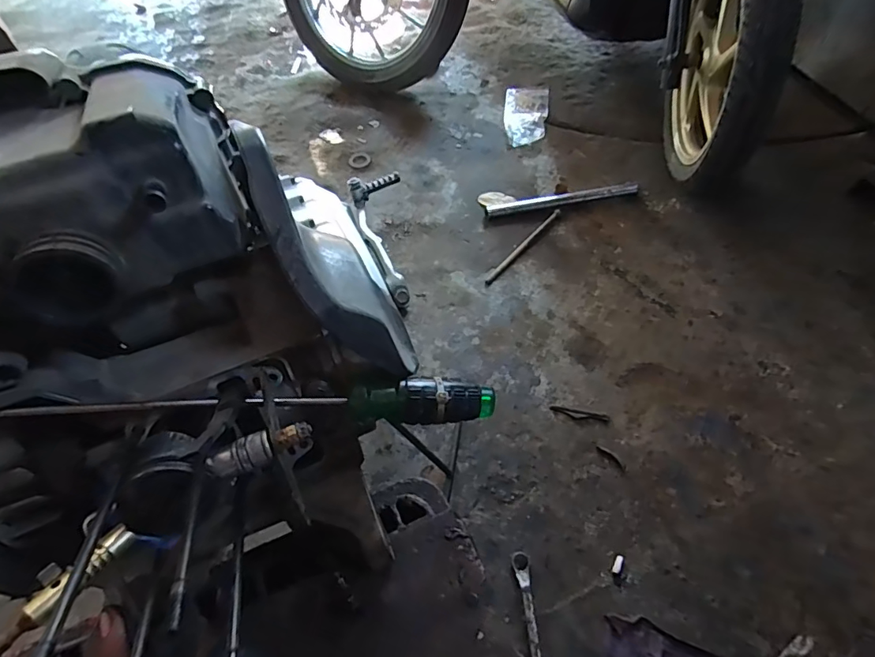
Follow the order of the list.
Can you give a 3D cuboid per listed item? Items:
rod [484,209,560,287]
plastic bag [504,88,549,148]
[{"bbox_3d":[0.178,-0.171,0.989,0.012,0.012,0.246,36,65,24],"label":"rod"},{"bbox_3d":[0.227,-0.548,1.232,0.109,0.014,0.243,5,56,6],"label":"plastic bag"}]

